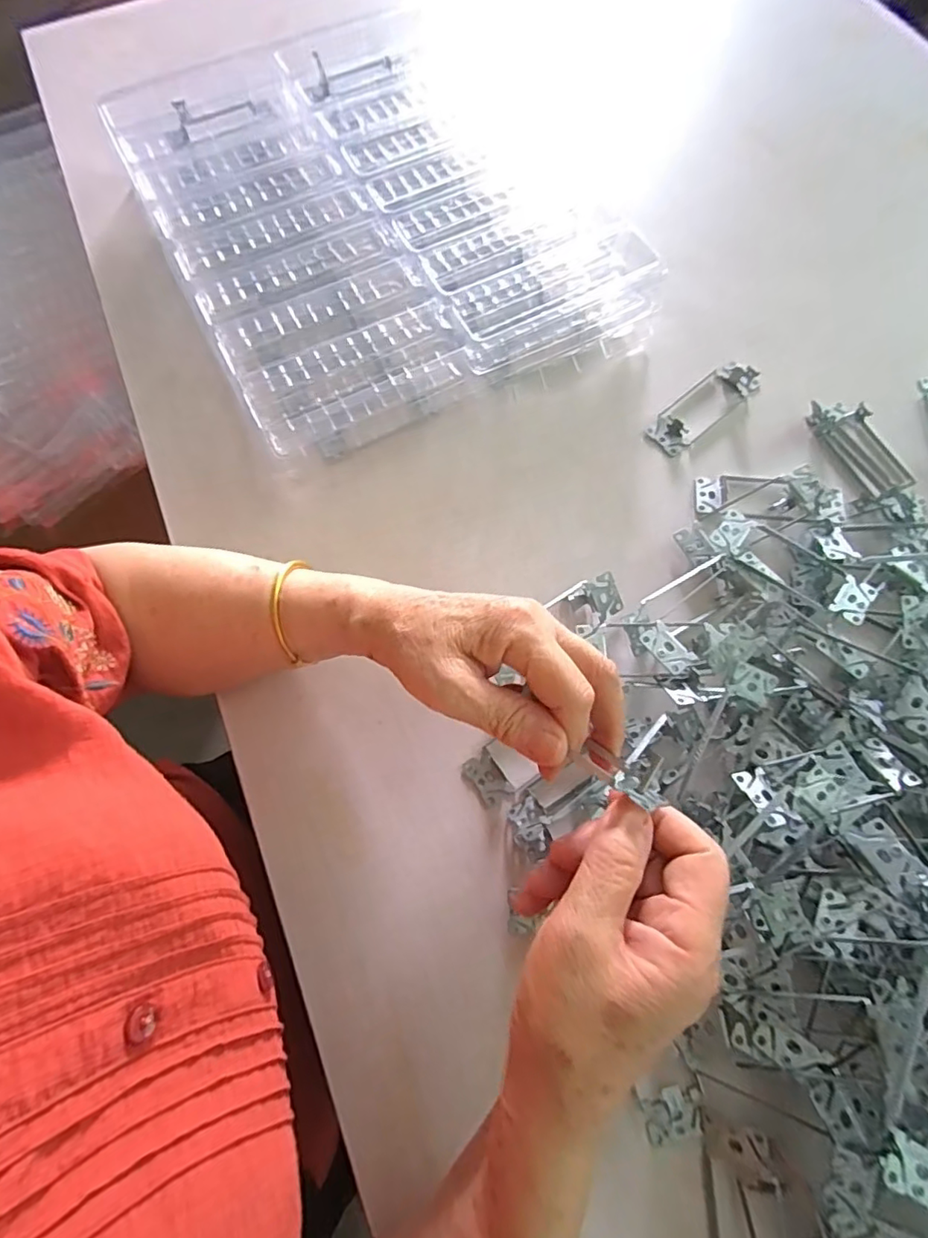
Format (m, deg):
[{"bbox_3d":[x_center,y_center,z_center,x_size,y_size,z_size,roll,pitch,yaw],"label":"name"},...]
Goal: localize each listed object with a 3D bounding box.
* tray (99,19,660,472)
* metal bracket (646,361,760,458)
[{"bbox_3d":[-0.077,-0.357,0.497,0.356,0.058,0.429,-28,73,-7],"label":"tray"},{"bbox_3d":[0.192,-0.174,0.444,0.102,0.020,0.038,-40,75,-10],"label":"metal bracket"}]

